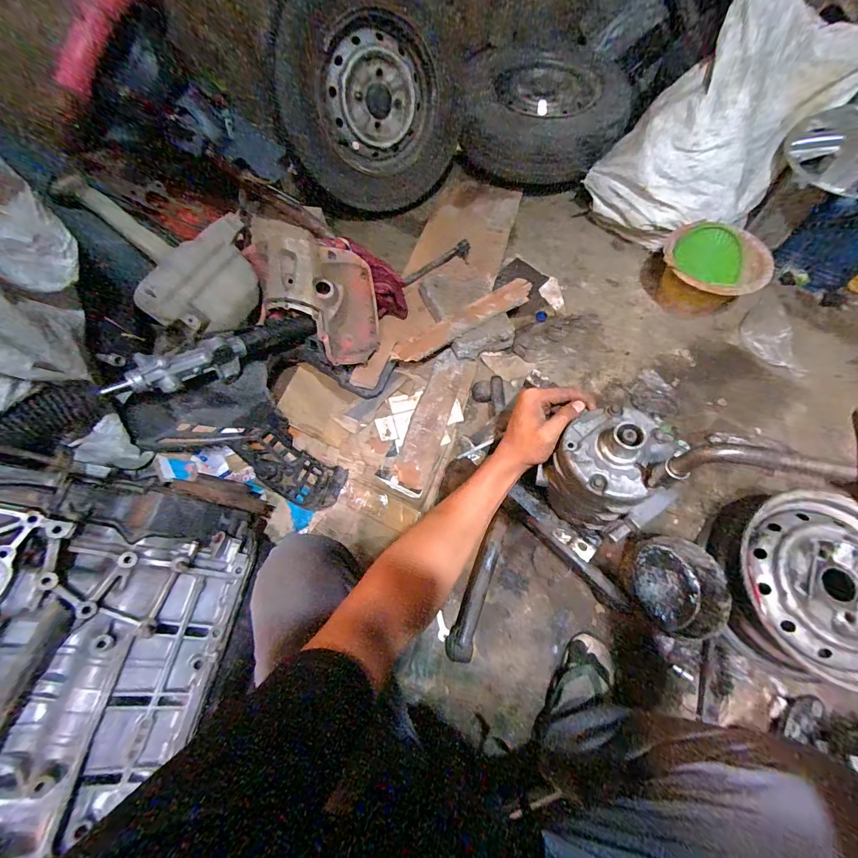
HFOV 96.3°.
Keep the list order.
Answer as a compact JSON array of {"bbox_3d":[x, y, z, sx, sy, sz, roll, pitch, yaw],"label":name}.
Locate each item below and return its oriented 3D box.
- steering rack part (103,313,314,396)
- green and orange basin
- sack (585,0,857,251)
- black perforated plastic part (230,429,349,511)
[{"bbox_3d":[-0.472,-0.169,0.875,0.442,0.094,0.075,-32,69,-31],"label":"steering rack part"},{"bbox_3d":[0.759,-0.425,1.047,0.235,0.146,0.222,-17,68,-6],"label":"green and orange basin"},{"bbox_3d":[0.816,-0.860,1.057,0.570,0.466,0.412,-40,72,-14],"label":"sack"},{"bbox_3d":[-0.318,0.095,0.887,0.244,0.032,0.118,32,69,-13],"label":"black perforated plastic part"}]

